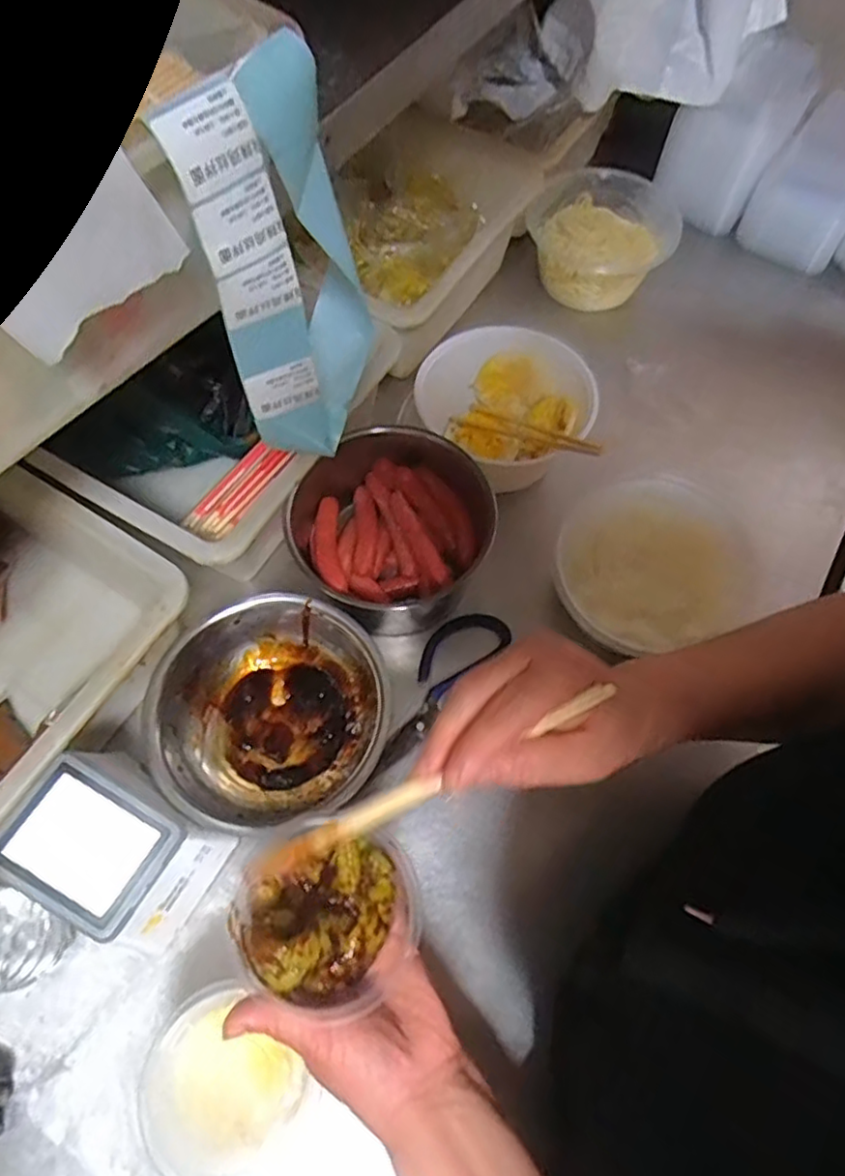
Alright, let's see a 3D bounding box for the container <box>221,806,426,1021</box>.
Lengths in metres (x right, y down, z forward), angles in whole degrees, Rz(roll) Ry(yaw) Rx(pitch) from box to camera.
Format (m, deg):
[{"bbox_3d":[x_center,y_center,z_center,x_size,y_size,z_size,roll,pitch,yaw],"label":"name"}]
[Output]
[{"bbox_3d":[-0.055,0.184,0.379,0.095,0.069,0.092,1,67,-2],"label":"container"}]

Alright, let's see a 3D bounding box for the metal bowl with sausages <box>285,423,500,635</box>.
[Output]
[{"bbox_3d":[-0.037,-0.051,0.587,0.177,0.092,0.172,1,65,-1],"label":"metal bowl with sausages"}]

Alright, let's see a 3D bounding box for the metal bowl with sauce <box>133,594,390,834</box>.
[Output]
[{"bbox_3d":[-0.121,0.100,0.534,0.178,0.068,0.167,1,65,-1],"label":"metal bowl with sauce"}]

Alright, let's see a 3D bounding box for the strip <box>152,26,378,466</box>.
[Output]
[{"bbox_3d":[-0.063,-0.158,0.343,0.032,0.204,0.101,22,66,9],"label":"strip"}]

